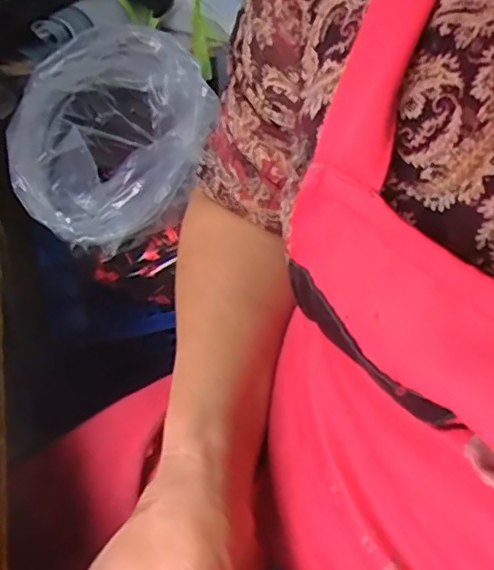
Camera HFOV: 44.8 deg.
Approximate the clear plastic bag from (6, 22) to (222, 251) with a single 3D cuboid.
[{"bbox_3d":[-0.163,-0.174,0.717,0.231,0.190,0.240,-15,38,-19],"label":"clear plastic bag"}]

